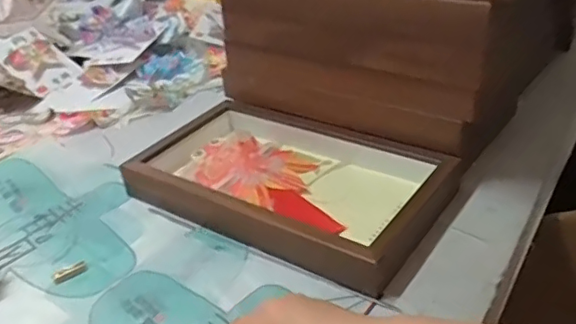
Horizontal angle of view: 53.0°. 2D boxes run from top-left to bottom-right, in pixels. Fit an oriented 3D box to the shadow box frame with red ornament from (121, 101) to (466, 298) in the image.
[{"bbox_3d":[-0.006,0.017,0.680,0.344,0.055,0.202,17,39,31],"label":"shadow box frame with red ornament"}]

